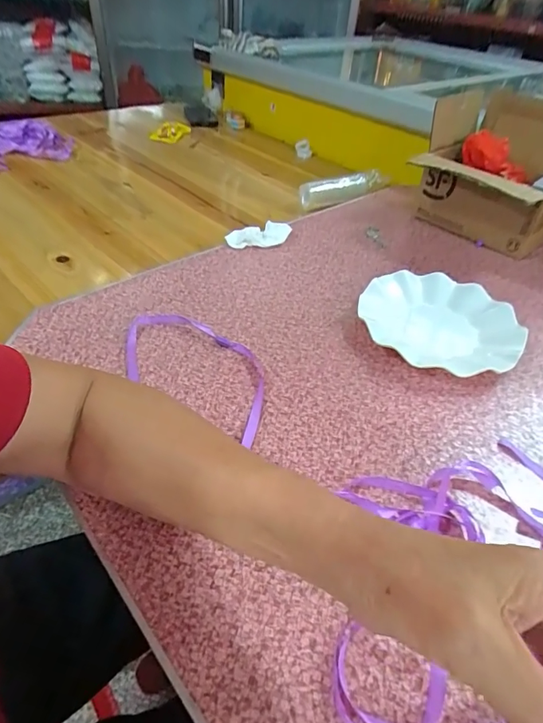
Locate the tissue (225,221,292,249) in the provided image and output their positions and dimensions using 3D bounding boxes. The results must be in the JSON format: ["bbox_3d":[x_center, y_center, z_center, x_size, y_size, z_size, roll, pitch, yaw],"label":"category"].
[{"bbox_3d":[-0.018,-0.188,0.651,0.087,0.025,0.052,-28,52,-30],"label":"tissue"}]

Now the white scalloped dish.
[{"bbox_3d":[0.199,-0.049,0.513,0.178,0.028,0.159,27,48,22],"label":"white scalloped dish"}]

